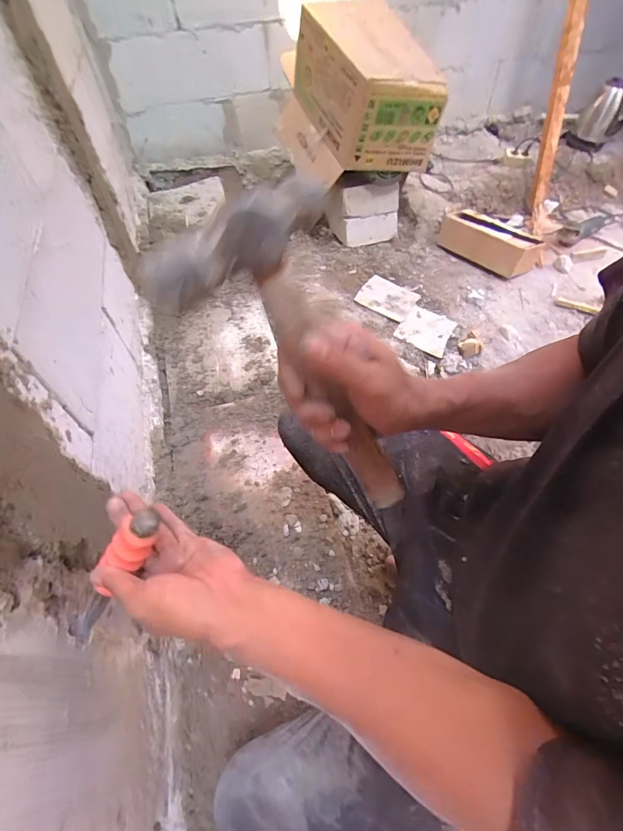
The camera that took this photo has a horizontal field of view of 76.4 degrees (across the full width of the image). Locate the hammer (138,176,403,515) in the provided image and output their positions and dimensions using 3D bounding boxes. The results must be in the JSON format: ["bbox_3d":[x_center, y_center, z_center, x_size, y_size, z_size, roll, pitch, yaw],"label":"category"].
[{"bbox_3d":[0.010,-0.012,0.296,0.081,0.292,0.057,-3,50,28],"label":"hammer"}]

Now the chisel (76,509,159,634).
[{"bbox_3d":[-0.191,0.156,0.375,0.027,0.194,0.032,10,44,-37],"label":"chisel"}]

